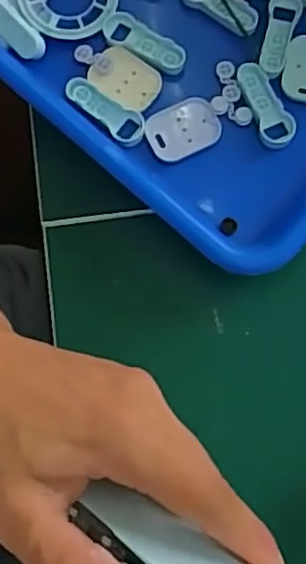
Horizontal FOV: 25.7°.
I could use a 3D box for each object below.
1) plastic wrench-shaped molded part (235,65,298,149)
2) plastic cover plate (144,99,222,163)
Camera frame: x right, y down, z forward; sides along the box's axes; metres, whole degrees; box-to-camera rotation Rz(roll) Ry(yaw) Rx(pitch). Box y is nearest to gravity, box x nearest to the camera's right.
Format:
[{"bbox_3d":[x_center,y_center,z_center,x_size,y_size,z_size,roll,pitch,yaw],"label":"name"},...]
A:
[{"bbox_3d":[0.063,-0.098,0.370,0.019,0.004,0.050,-19,77,-4],"label":"plastic wrench-shaped molded part"},{"bbox_3d":[0.017,-0.085,0.374,0.040,0.004,0.030,-28,78,-6],"label":"plastic cover plate"}]

